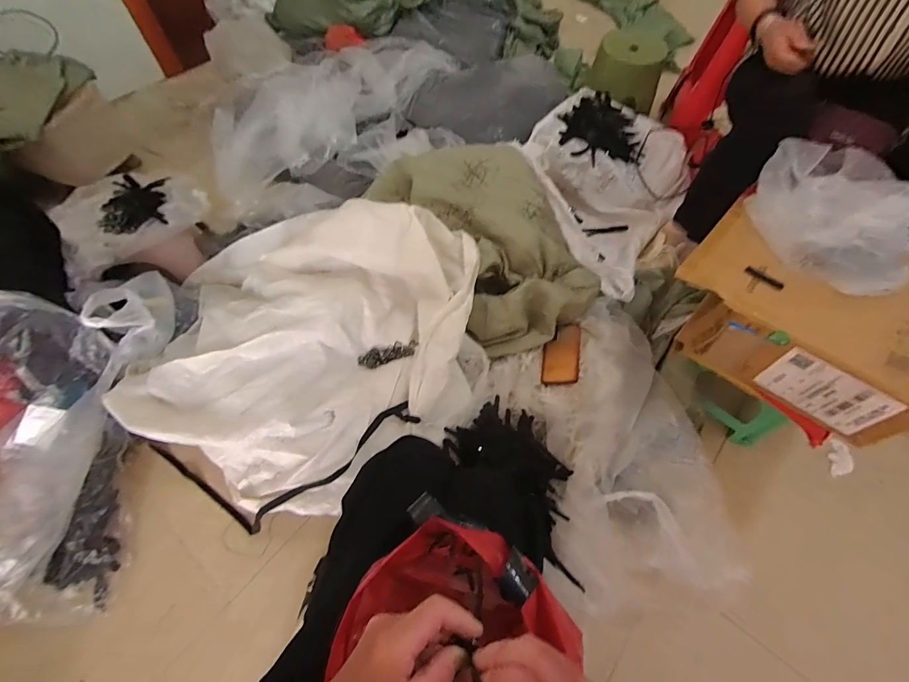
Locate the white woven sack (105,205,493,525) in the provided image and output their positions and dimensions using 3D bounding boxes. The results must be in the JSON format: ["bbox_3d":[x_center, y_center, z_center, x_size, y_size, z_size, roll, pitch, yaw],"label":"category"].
[{"bbox_3d":[-0.255,0.003,0.765,0.578,0.202,0.582,19,62,10],"label":"white woven sack"}]

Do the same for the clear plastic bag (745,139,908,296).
[{"bbox_3d":[0.680,-0.232,0.673,0.198,0.106,0.302,-3,61,-2],"label":"clear plastic bag"}]

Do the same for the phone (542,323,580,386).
[{"bbox_3d":[0.237,0.027,0.846,0.076,0.010,0.159,-3,47,26],"label":"phone"}]

